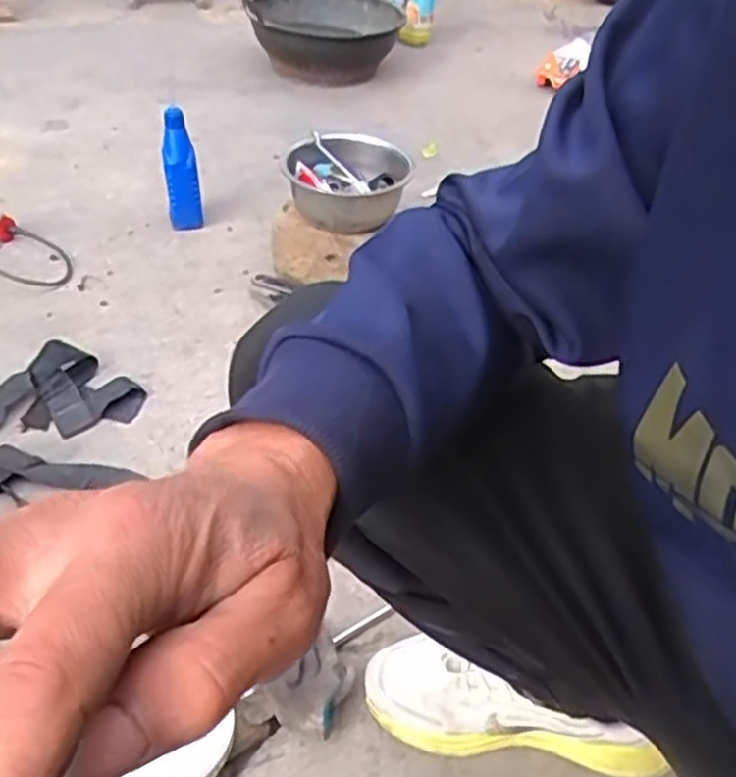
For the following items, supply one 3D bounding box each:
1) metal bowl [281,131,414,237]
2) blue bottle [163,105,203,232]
[{"bbox_3d":[-0.030,-0.297,1.113,0.161,0.090,0.160,5,40,-4],"label":"metal bowl"},{"bbox_3d":[-0.301,-0.348,1.236,0.052,0.197,0.042,-10,44,-13],"label":"blue bottle"}]

